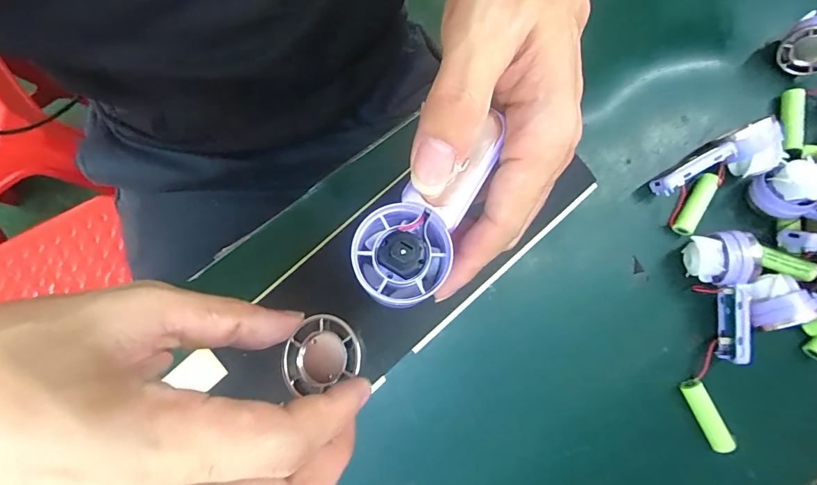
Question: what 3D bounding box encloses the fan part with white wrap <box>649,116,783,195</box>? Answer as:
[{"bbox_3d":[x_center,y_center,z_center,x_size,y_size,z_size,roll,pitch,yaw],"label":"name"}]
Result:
[{"bbox_3d":[0.237,-0.058,0.307,0.088,0.033,0.036,-28,86,-5],"label":"fan part with white wrap"}]

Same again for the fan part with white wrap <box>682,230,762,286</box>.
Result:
[{"bbox_3d":[0.226,0.013,0.296,0.031,0.042,0.037,-6,85,-3],"label":"fan part with white wrap"}]

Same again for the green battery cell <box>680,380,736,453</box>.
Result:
[{"bbox_3d":[0.216,0.125,0.292,0.012,0.013,0.051,-22,86,-4],"label":"green battery cell"}]

